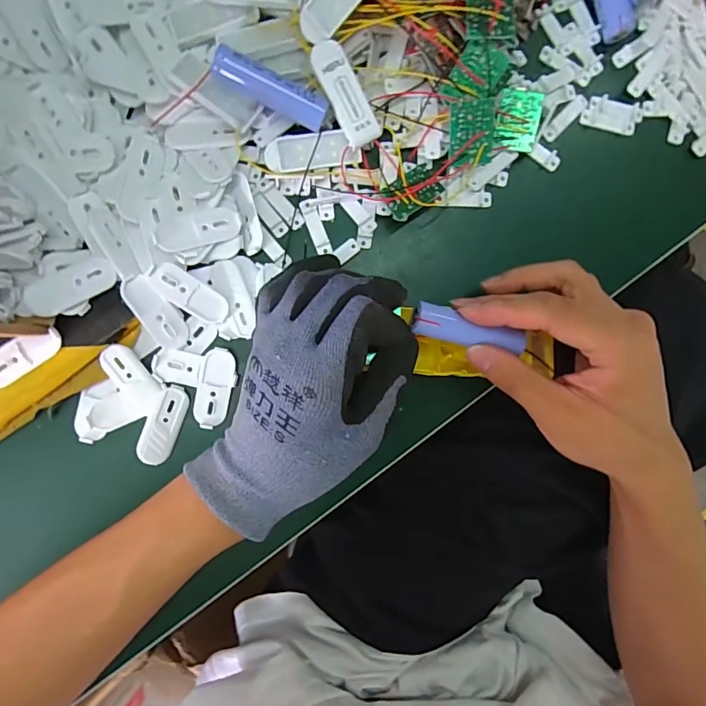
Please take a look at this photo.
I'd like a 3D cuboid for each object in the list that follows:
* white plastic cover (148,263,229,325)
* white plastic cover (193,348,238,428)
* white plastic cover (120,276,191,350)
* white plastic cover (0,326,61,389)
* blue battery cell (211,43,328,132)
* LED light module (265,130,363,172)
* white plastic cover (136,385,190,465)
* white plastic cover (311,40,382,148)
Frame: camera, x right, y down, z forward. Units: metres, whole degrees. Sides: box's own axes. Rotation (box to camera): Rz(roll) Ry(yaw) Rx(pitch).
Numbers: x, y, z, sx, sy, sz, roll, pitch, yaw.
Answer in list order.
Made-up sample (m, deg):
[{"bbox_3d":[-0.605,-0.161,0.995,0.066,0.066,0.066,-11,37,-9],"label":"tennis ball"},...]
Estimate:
[{"bbox_3d":[-0.096,-0.035,0.267,0.046,0.004,0.018,35,88,-25],"label":"white plastic cover"},{"bbox_3d":[-0.086,0.022,0.278,0.022,0.005,0.049,16,90,-4],"label":"white plastic cover"},{"bbox_3d":[-0.116,-0.023,0.267,0.020,0.005,0.047,-31,118,-3],"label":"white plastic cover"},{"bbox_3d":[-0.190,0.002,0.257,0.050,0.008,0.020,-32,93,-3],"label":"white plastic cover"},{"bbox_3d":[-0.045,-0.147,0.251,0.063,0.020,0.015,22,89,-17],"label":"blue battery cell"},{"bbox_3d":[-0.024,-0.122,0.271,0.056,0.011,0.019,-10,91,-4],"label":"LED light module"},{"bbox_3d":[-0.117,0.044,0.275,0.019,0.005,0.049,19,89,-4],"label":"white plastic cover"},{"bbox_3d":[-0.004,-0.148,0.258,0.020,0.004,0.056,-32,108,-3],"label":"white plastic cover"}]

